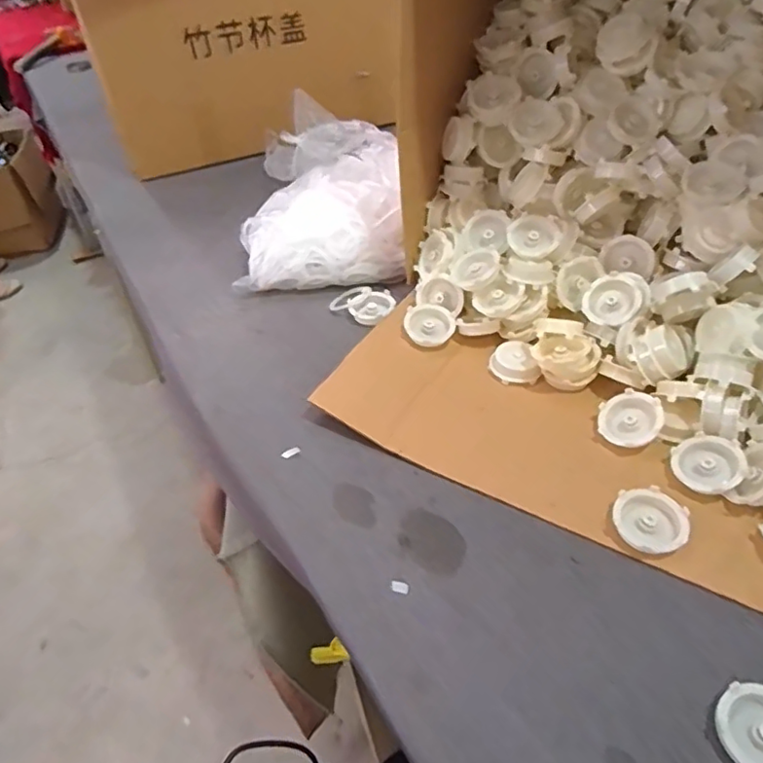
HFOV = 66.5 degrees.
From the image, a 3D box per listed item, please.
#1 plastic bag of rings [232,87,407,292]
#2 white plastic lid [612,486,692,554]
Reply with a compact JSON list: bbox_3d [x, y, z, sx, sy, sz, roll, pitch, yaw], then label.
[{"bbox_3d":[-0.090,-0.306,0.898,0.219,0.109,0.428,-4,43,2],"label":"plastic bag of rings"},{"bbox_3d":[0.225,0.116,0.488,0.056,0.017,0.055,-3,43,3],"label":"white plastic lid"}]

